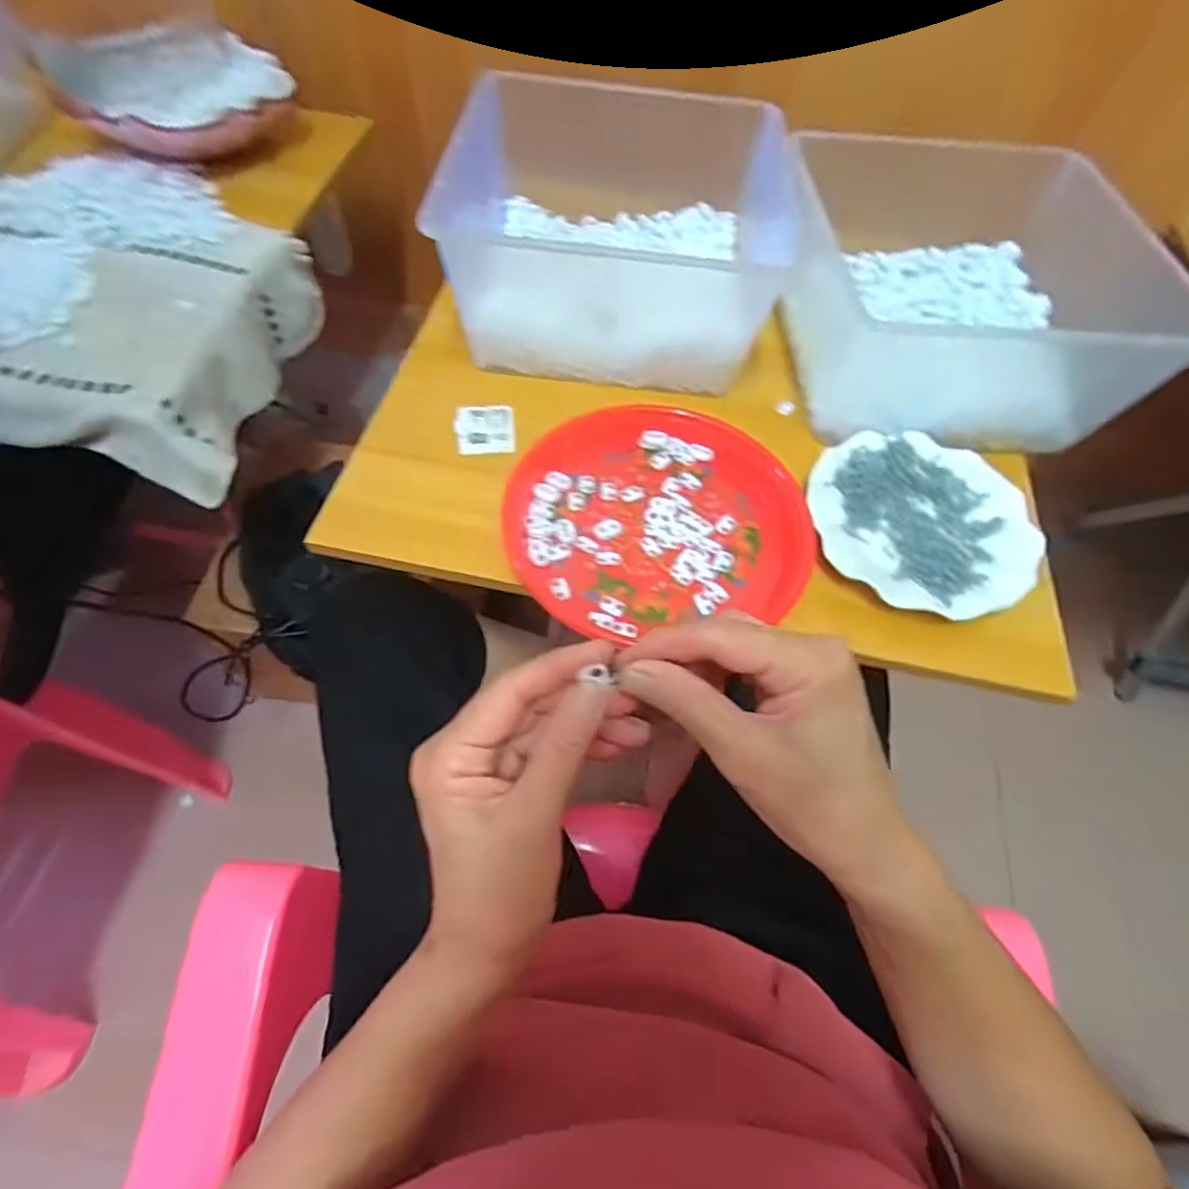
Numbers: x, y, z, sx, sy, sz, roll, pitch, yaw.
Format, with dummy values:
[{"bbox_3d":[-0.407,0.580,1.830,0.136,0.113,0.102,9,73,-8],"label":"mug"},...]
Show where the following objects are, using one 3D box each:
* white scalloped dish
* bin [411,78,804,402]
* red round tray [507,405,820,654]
[{"bbox_3d":[0.277,-0.065,0.532,0.173,0.018,0.183,-23,63,-16],"label":"white scalloped dish"},{"bbox_3d":[0.024,-0.330,0.597,0.293,0.156,0.238,8,59,1],"label":"bin"},{"bbox_3d":[0.047,-0.078,0.528,0.236,0.019,0.236,2,59,-3],"label":"red round tray"}]

